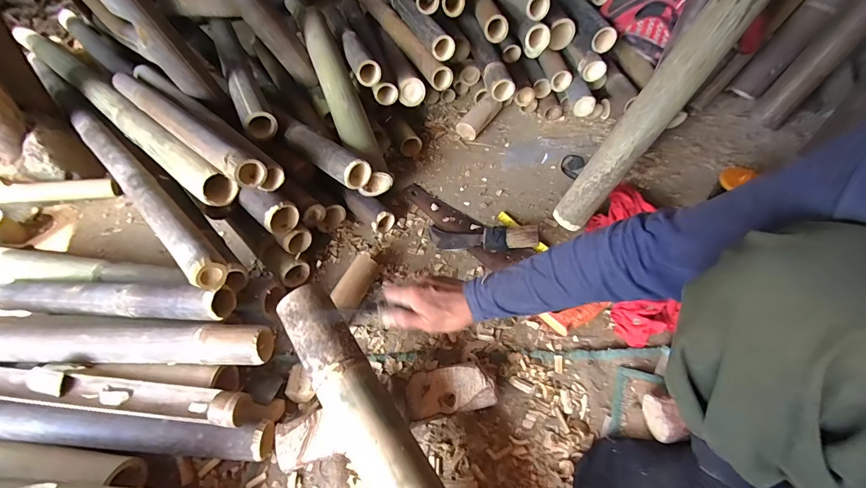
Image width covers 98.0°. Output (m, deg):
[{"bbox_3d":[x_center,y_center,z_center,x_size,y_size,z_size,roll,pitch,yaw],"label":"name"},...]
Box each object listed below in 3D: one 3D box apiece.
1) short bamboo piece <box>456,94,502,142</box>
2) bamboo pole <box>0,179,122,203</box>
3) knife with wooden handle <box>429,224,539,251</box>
[{"bbox_3d":[0.126,-0.344,1.025,0.055,0.056,0.149,28,59,24],"label":"short bamboo piece"},{"bbox_3d":[-1.032,-0.122,0.924,0.431,0.053,0.044,-7,50,-23],"label":"bamboo pole"},{"bbox_3d":[0.102,-0.016,0.803,0.238,0.042,0.065,-1,50,24],"label":"knife with wooden handle"}]

